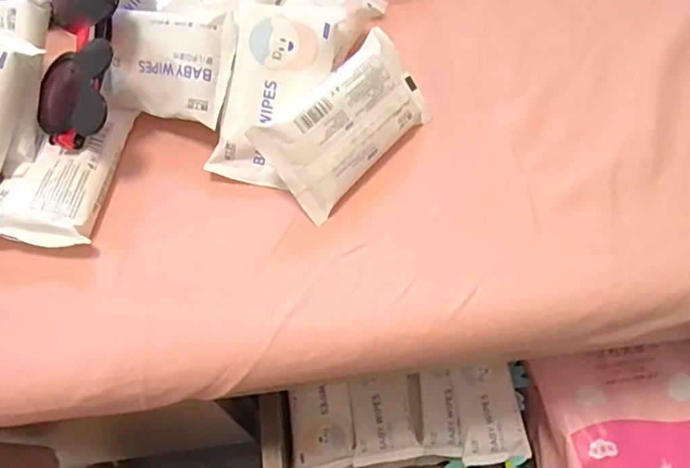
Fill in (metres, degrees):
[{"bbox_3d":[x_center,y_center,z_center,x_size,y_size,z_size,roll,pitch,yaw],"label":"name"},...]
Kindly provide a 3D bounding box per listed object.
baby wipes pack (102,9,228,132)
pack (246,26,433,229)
[{"bbox_3d":[-0.112,-0.108,0.331,0.084,0.020,0.063,16,102,16],"label":"baby wipes pack"},{"bbox_3d":[0.005,-0.068,0.323,0.112,0.018,0.065,-44,115,-16],"label":"pack"}]

